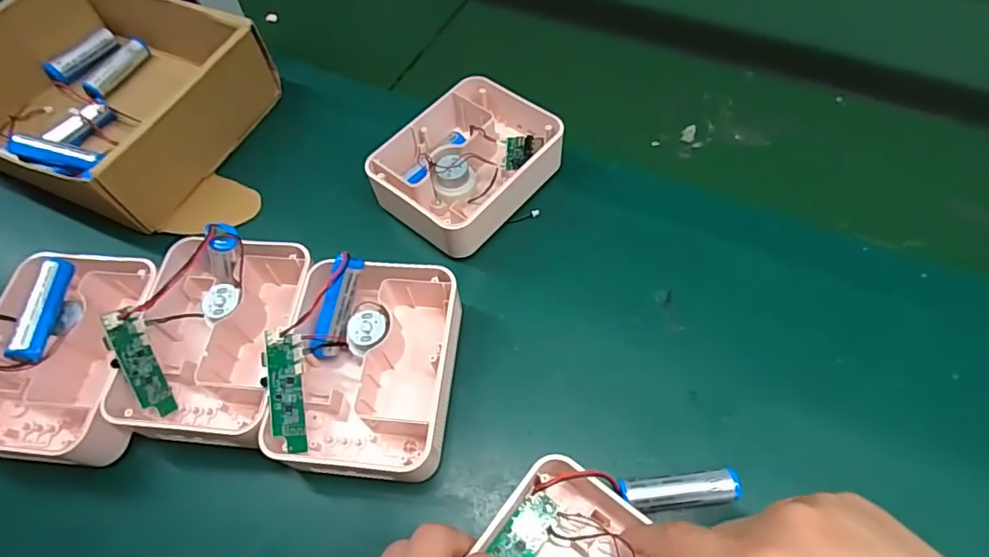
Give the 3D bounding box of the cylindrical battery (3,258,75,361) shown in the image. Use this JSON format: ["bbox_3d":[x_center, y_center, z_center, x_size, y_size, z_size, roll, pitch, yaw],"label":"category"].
[{"bbox_3d":[-0.285,0.020,0.349,0.016,0.019,0.070,-4,61,-2],"label":"cylindrical battery"}]

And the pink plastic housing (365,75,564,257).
[{"bbox_3d":[-0.017,-0.092,0.432,0.101,0.054,0.139,37,67,18],"label":"pink plastic housing"}]

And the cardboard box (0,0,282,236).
[{"bbox_3d":[-0.340,-0.159,0.475,0.257,0.086,0.187,20,63,11],"label":"cardboard box"}]

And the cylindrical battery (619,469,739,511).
[{"bbox_3d":[0.103,0.121,0.314,0.066,0.021,0.017,-5,61,-3],"label":"cylindrical battery"}]

